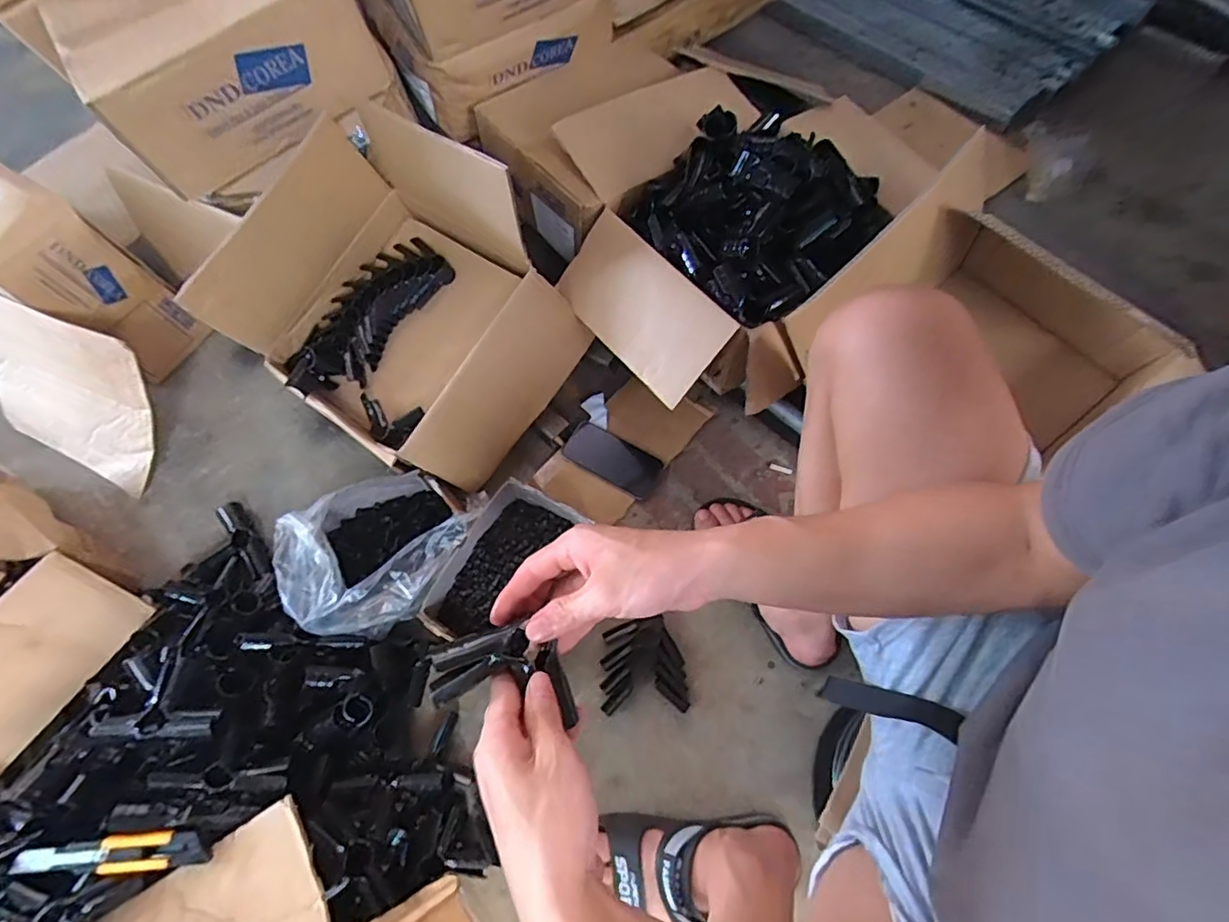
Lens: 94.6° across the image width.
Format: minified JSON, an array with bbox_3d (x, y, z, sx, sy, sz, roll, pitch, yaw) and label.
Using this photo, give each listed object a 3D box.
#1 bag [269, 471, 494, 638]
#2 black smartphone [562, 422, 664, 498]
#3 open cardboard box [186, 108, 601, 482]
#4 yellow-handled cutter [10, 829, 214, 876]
[{"bbox_3d":[-0.294,0.109,0.746,0.247,0.123,0.192,-29,68,-11],"label":"bag"},{"bbox_3d":[-0.002,-0.003,0.853,0.142,0.014,0.070,29,74,2],"label":"black smartphone"},{"bbox_3d":[-0.288,-0.199,0.762,0.398,0.262,0.327,33,71,15],"label":"open cardboard box"},{"bbox_3d":[-0.502,0.392,0.564,0.191,0.012,0.033,-6,66,-1],"label":"yellow-handled cutter"}]

